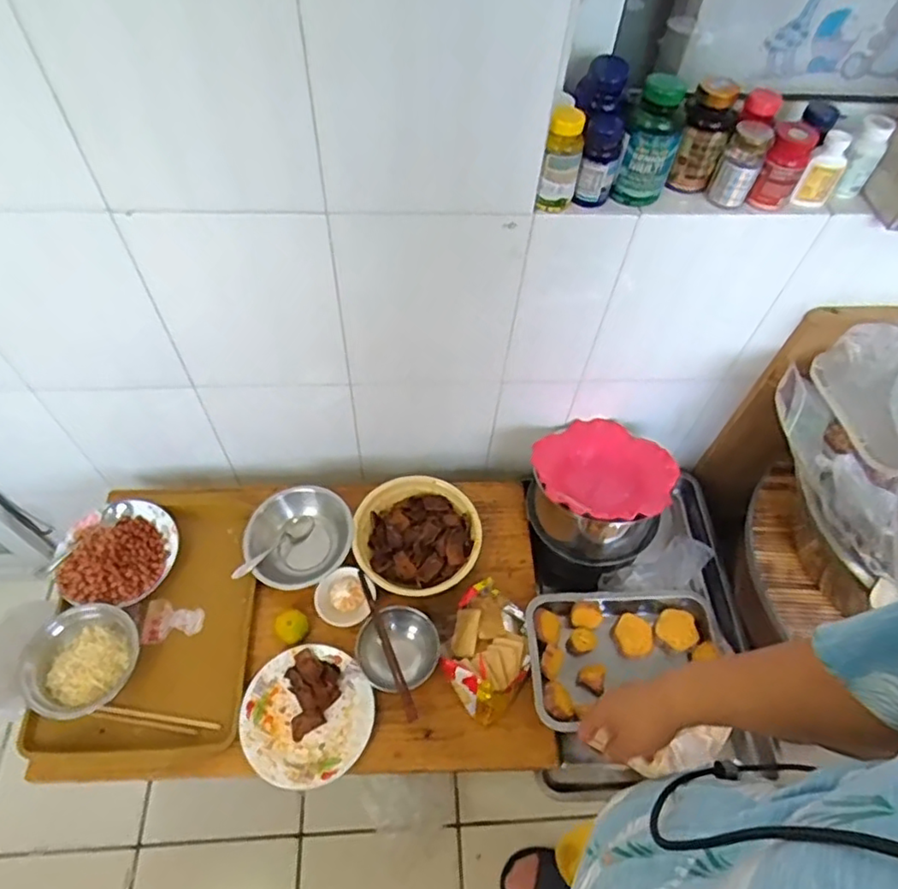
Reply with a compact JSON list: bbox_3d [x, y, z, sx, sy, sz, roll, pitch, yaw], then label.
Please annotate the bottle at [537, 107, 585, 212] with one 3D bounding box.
[{"bbox_3d":[0.134,-0.335,0.732,0.043,0.105,0.040,14,57,6],"label":"bottle"}]

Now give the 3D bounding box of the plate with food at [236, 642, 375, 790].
[{"bbox_3d":[-0.220,0.411,0.947,0.197,0.031,0.194,2,56,-2],"label":"plate with food"}]

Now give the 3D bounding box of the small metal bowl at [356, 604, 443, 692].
[{"bbox_3d":[-0.079,0.324,0.982,0.119,0.053,0.133,41,63,21],"label":"small metal bowl"}]

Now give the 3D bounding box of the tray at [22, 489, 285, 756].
[{"bbox_3d":[-0.482,0.273,1.029,0.298,0.048,0.441,0,56,-3],"label":"tray"}]

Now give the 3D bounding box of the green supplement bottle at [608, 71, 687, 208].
[{"bbox_3d":[0.240,-0.357,0.733,0.058,0.130,0.059,16,57,7],"label":"green supplement bottle"}]

